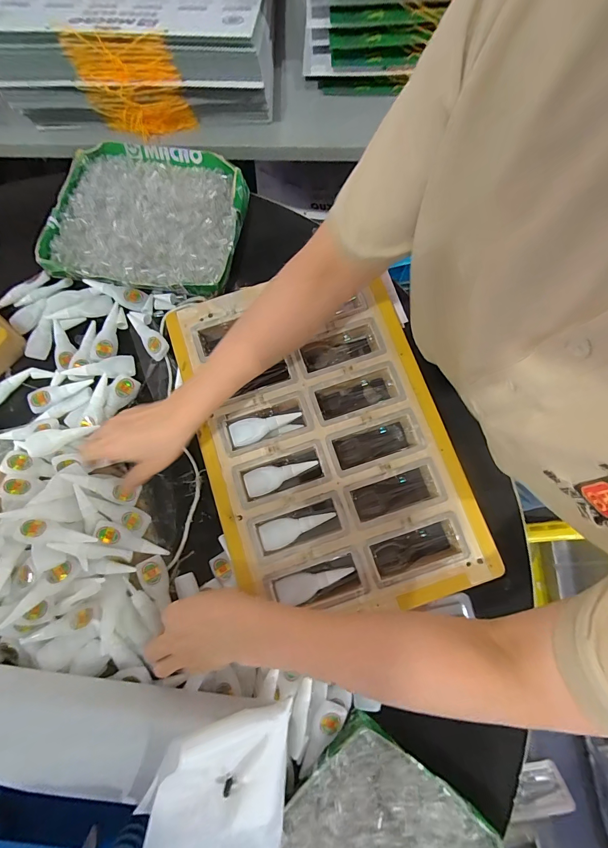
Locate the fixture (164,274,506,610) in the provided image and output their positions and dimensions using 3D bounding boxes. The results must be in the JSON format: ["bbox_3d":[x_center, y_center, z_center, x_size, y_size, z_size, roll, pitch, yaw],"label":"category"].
[{"bbox_3d":[0.019,0.011,0.413,0.268,0.021,0.397,-19,78,-3],"label":"fixture"}]

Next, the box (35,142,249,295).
[{"bbox_3d":[-0.219,-0.290,0.507,0.266,0.040,0.213,11,78,4],"label":"box"}]

